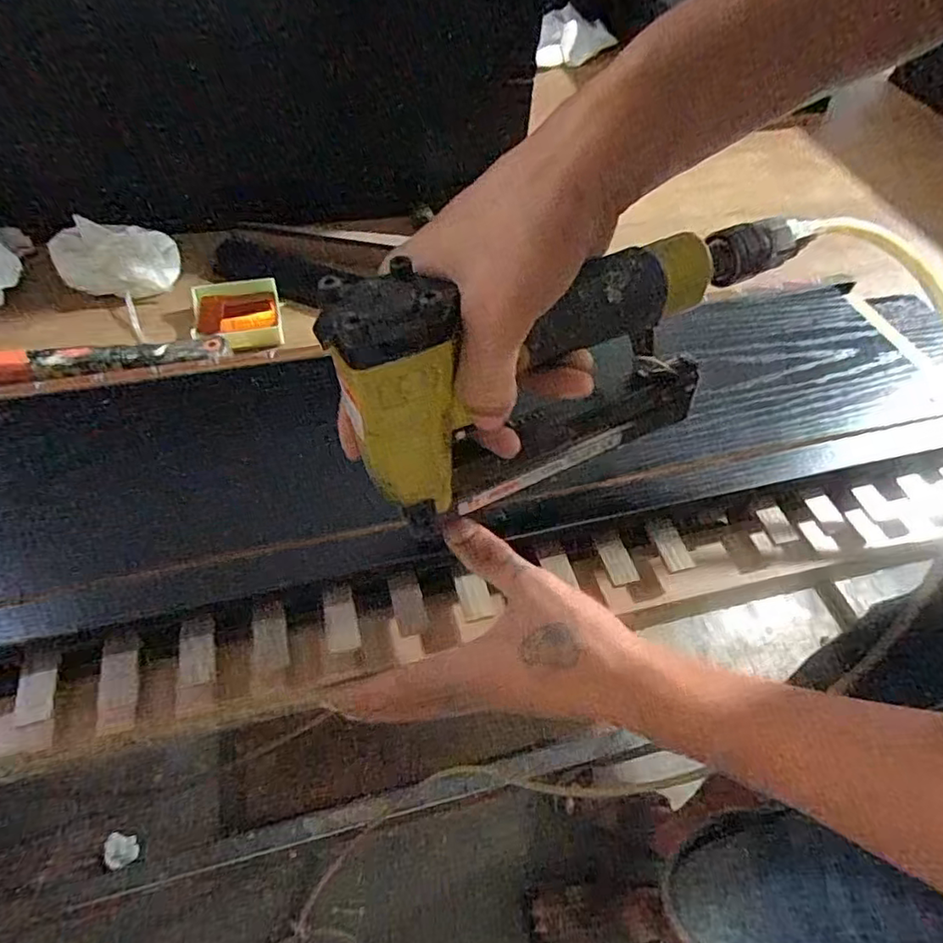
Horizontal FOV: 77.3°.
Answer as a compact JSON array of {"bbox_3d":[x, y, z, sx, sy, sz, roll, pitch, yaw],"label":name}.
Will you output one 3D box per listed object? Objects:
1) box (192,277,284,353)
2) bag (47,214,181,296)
[{"bbox_3d":[-0.189,-0.124,0.477,0.066,0.026,0.070,-11,56,-12],"label":"box"},{"bbox_3d":[-0.305,-0.183,0.496,0.104,0.035,0.060,3,54,-2],"label":"bag"}]

